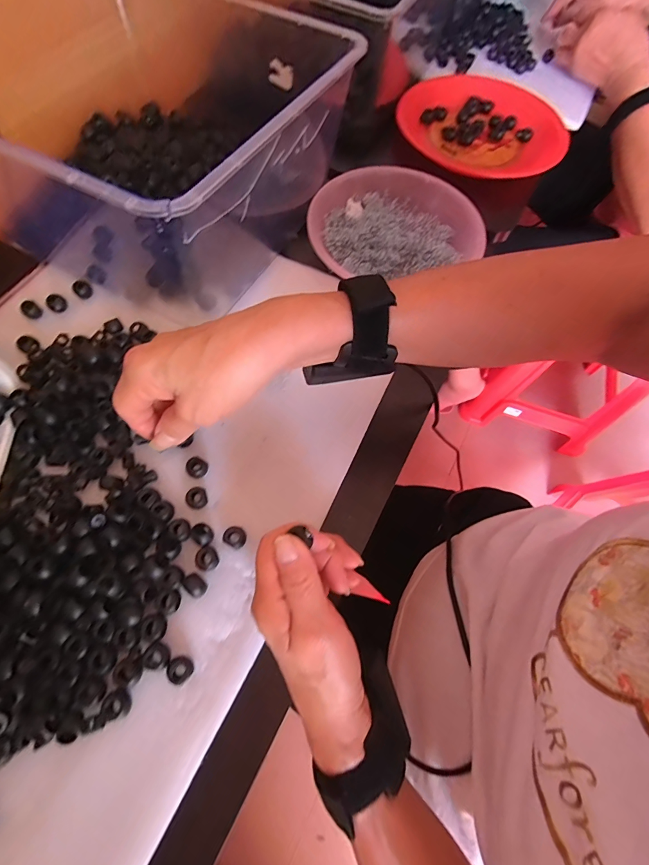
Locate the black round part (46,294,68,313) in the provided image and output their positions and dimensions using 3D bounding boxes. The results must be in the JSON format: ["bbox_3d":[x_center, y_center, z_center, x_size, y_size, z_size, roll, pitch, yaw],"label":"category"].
[{"bbox_3d":[-0.263,-0.127,0.374,0.016,0.011,0.015,1,67,-3],"label":"black round part"}]

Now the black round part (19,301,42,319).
[{"bbox_3d":[-0.286,-0.120,0.371,0.015,0.012,0.014,1,67,-3],"label":"black round part"}]

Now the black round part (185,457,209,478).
[{"bbox_3d":[-0.106,0.029,0.315,0.017,0.007,0.015,32,69,10],"label":"black round part"}]

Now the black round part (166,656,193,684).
[{"bbox_3d":[-0.099,0.162,0.261,0.015,0.007,0.016,1,67,-3],"label":"black round part"}]

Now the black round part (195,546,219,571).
[{"bbox_3d":[-0.088,0.095,0.287,0.017,0.006,0.016,1,67,-3],"label":"black round part"}]

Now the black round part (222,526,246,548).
[{"bbox_3d":[-0.069,0.081,0.295,0.017,0.007,0.015,33,70,10],"label":"black round part"}]

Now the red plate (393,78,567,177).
[{"bbox_3d":[0.220,-0.426,0.538,0.219,0.026,0.218,1,67,-3],"label":"red plate"}]

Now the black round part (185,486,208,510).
[{"bbox_3d":[-0.102,0.052,0.305,0.016,0.008,0.017,1,67,-3],"label":"black round part"}]

